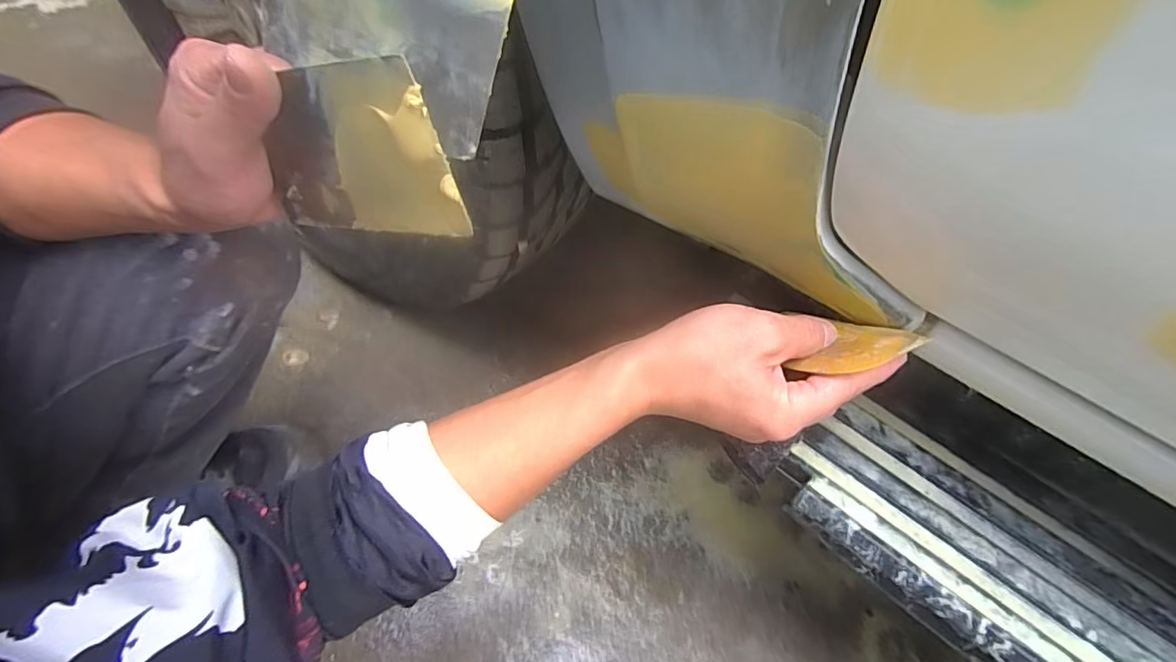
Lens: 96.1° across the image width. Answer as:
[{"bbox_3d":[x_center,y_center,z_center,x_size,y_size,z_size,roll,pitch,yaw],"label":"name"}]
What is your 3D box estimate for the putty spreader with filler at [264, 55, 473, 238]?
[{"bbox_3d":[-0.106,-0.074,0.229,0.115,0.071,0.004,8,43,28],"label":"putty spreader with filler"}]

